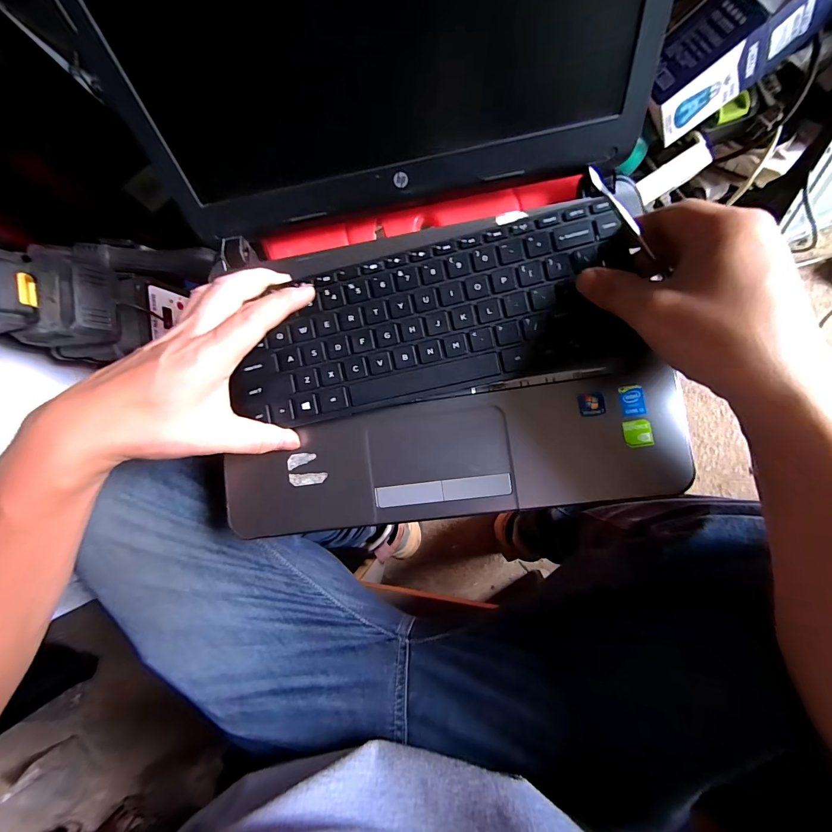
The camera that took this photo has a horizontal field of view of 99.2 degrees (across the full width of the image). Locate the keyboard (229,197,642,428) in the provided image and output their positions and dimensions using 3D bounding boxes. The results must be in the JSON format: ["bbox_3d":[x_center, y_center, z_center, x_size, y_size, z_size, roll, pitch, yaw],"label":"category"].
[{"bbox_3d":[0.009,-0.063,0.254,0.280,0.012,0.111,-16,91,4],"label":"keyboard"}]

